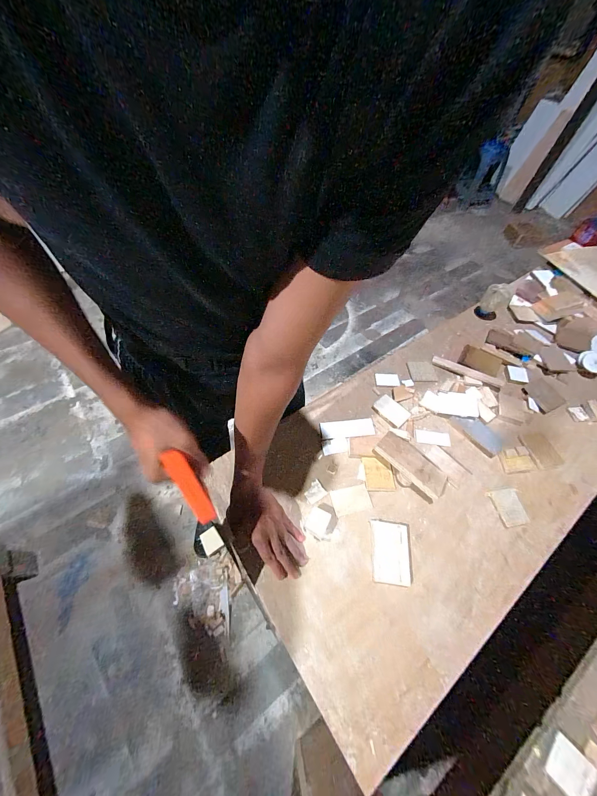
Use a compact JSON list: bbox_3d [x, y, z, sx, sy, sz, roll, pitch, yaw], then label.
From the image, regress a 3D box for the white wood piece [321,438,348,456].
[{"bbox_3d":[0.082,0.107,0.631,0.057,0.004,0.034,-8,58,-8],"label":"white wood piece"}]

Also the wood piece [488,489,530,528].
[{"bbox_3d":[0.429,0.223,0.578,0.053,0.014,0.072,0,57,-3],"label":"wood piece"}]

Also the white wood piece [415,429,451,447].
[{"bbox_3d":[0.311,0.093,0.656,0.078,0.007,0.036,8,57,3],"label":"white wood piece"}]

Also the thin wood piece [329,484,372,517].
[{"bbox_3d":[0.106,0.205,0.573,0.075,0.004,0.048,-10,58,-9],"label":"thin wood piece"}]

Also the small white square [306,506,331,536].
[{"bbox_3d":[0.037,0.233,0.537,0.038,0.026,0.040,24,59,13],"label":"small white square"}]

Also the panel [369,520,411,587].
[{"bbox_3d":[0.168,0.281,0.518,0.067,0.008,0.099,7,57,2],"label":"panel"}]

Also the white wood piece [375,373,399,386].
[{"bbox_3d":[0.230,-0.049,0.735,0.059,0.006,0.037,7,57,2],"label":"white wood piece"}]

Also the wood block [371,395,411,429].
[{"bbox_3d":[0.223,0.030,0.682,0.056,0.008,0.080,-33,64,-21],"label":"wood block"}]

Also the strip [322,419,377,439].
[{"bbox_3d":[0.113,0.072,0.656,0.125,0.004,0.043,-5,57,-6],"label":"strip"}]

